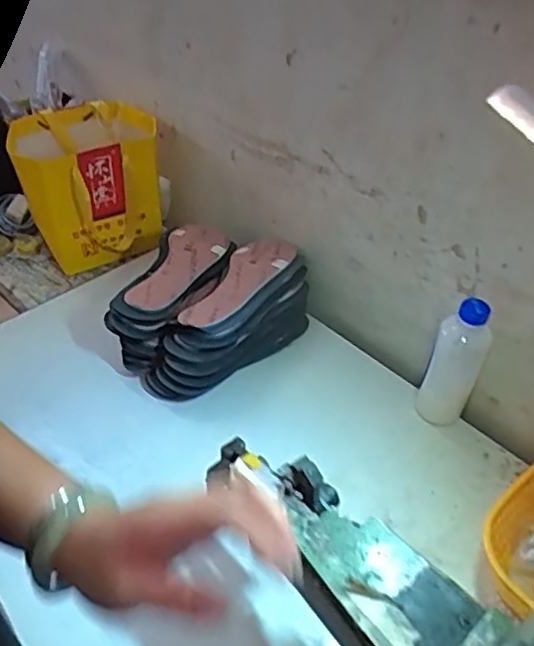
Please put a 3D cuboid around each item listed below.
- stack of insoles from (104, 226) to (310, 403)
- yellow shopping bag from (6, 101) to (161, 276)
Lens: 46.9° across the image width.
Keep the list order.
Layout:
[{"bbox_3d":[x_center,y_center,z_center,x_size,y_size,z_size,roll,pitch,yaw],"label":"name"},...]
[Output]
[{"bbox_3d":[-0.075,-0.023,0.826,0.222,0.113,0.254,31,49,28],"label":"stack of insoles"},{"bbox_3d":[-0.272,-0.213,0.966,0.207,0.186,0.161,-13,44,-16],"label":"yellow shopping bag"}]

